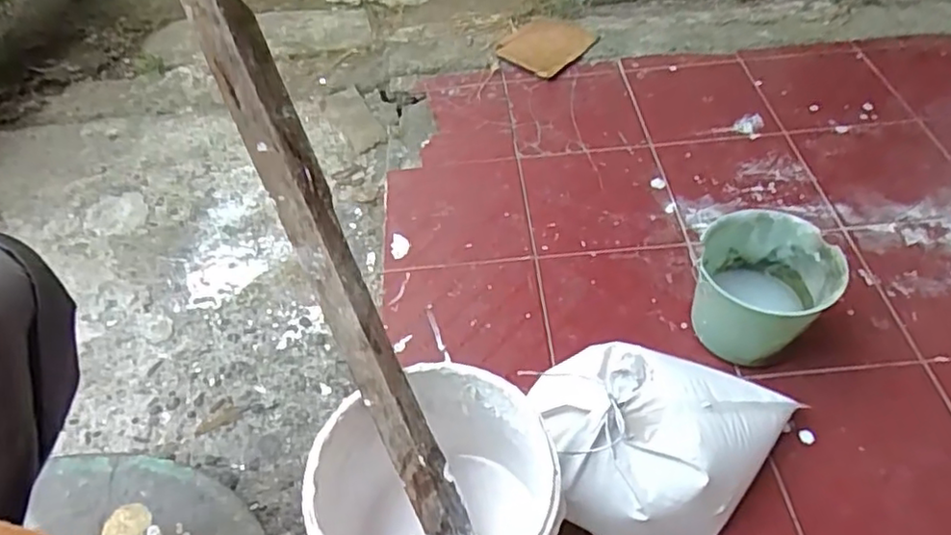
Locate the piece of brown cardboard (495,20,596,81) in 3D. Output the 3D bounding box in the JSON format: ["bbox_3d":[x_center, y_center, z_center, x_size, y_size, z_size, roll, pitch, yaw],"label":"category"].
[{"bbox_3d":[0.126,-0.405,1.154,0.133,0.008,0.173,30,57,25],"label":"piece of brown cardboard"}]

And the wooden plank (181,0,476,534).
[{"bbox_3d":[-0.097,0.021,0.479,0.038,0.464,0.030,-25,12,-18],"label":"wooden plank"}]

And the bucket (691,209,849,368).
[{"bbox_3d":[0.309,0.029,0.701,0.127,0.120,0.130,-1,49,2],"label":"bucket"}]

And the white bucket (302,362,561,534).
[{"bbox_3d":[-0.027,0.207,0.530,0.176,0.190,0.181,-1,49,2],"label":"white bucket"}]

